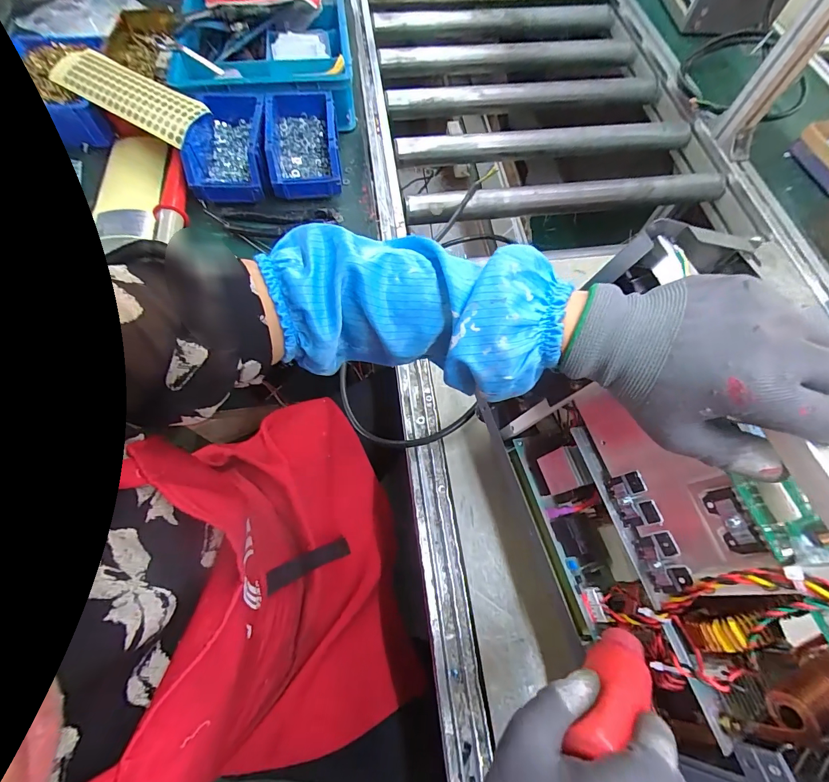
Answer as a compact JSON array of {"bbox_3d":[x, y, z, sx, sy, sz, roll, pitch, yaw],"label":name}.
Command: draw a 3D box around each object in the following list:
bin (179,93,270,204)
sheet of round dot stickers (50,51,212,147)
[{"bbox_3d":[-0.283,-0.373,0.580,0.115,0.047,0.172,-6,68,-6],"label":"bin"},{"bbox_3d":[-0.425,-0.443,0.572,0.261,0.014,0.082,29,77,11],"label":"sheet of round dot stickers"}]

